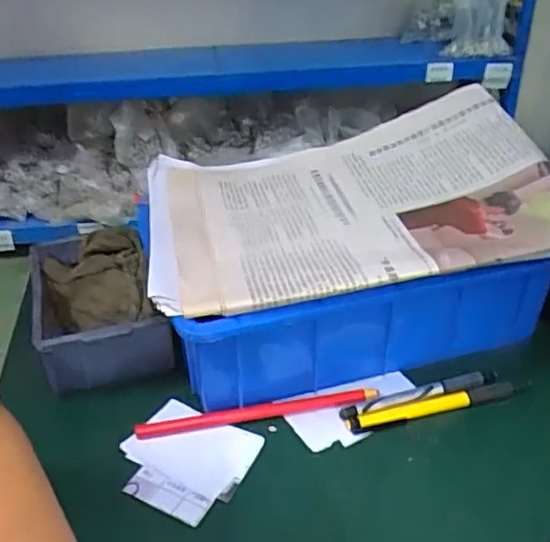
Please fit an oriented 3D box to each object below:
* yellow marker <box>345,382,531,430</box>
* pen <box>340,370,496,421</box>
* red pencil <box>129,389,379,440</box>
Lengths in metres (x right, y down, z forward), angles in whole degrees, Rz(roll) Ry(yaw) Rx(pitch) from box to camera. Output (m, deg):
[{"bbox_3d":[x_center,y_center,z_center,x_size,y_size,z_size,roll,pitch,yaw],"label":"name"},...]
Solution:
[{"bbox_3d":[0.116,0.094,0.424,0.135,0.011,0.009,-8,33,-11],"label":"yellow marker"},{"bbox_3d":[0.102,0.088,0.431,0.115,0.013,0.013,-9,34,-12],"label":"pen"},{"bbox_3d":[-0.011,0.099,0.421,0.166,0.011,0.009,-6,33,-8],"label":"red pencil"}]

